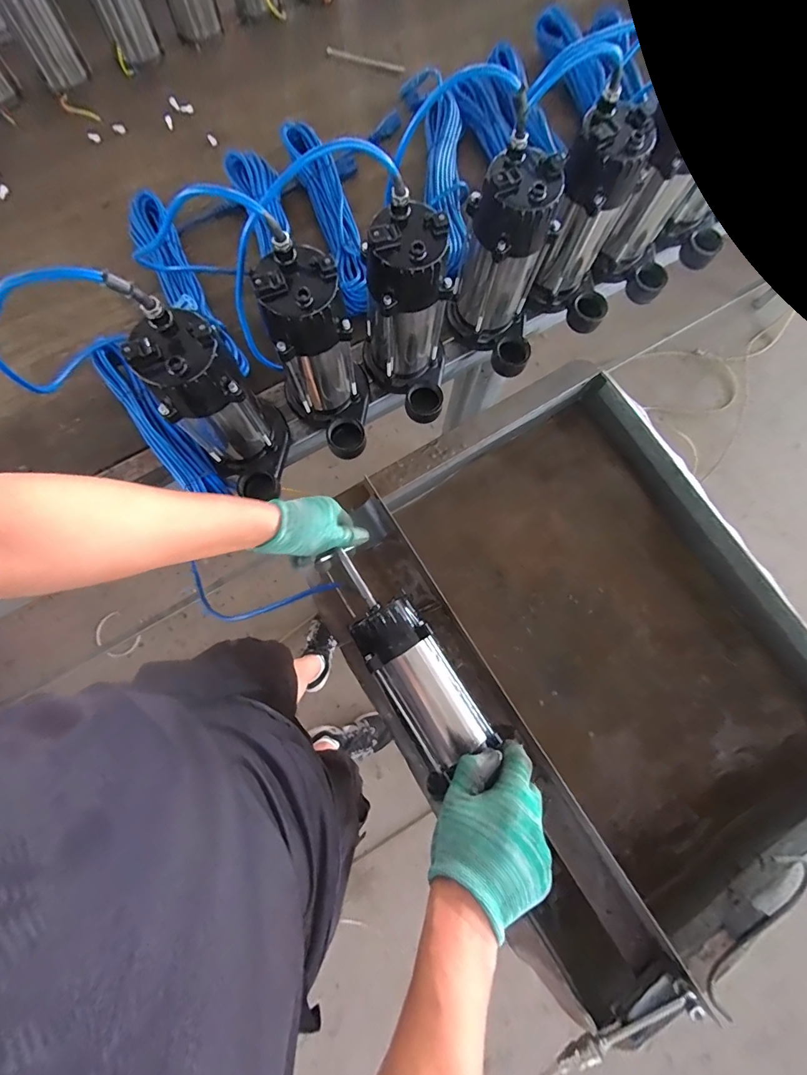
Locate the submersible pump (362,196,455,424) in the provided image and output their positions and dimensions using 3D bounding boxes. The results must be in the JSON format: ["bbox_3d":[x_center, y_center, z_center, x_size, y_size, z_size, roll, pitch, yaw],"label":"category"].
[{"bbox_3d":[0.007,-0.265,0.543,0.110,0.235,0.134,-3,78,-2],"label":"submersible pump"}]

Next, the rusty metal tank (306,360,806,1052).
[{"bbox_3d":[0.274,0.162,0.674,0.574,0.204,0.749,-32,81,-8],"label":"rusty metal tank"}]

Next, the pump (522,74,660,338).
[{"bbox_3d":[0.254,-0.416,0.584,0.143,0.231,0.132,3,78,-1],"label":"pump"}]

